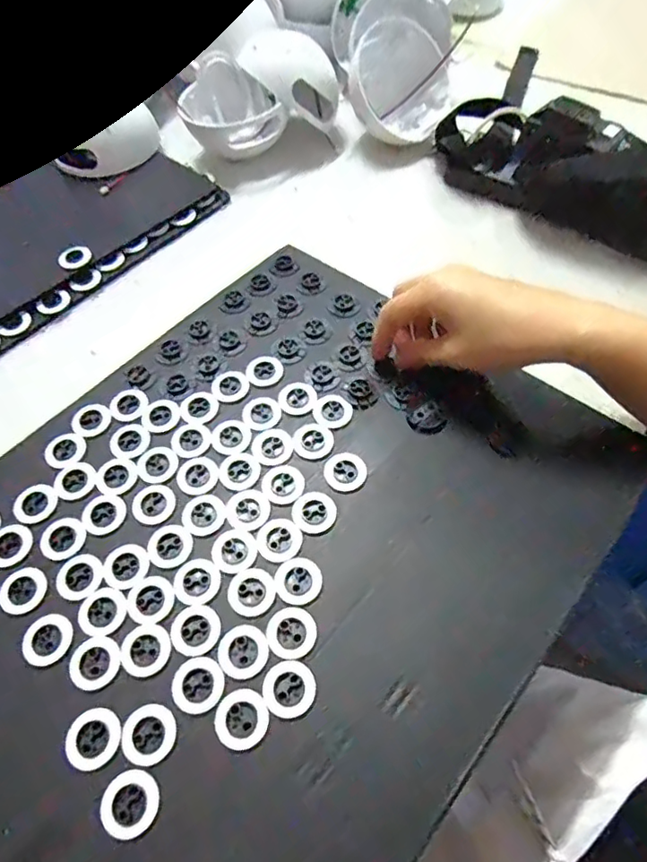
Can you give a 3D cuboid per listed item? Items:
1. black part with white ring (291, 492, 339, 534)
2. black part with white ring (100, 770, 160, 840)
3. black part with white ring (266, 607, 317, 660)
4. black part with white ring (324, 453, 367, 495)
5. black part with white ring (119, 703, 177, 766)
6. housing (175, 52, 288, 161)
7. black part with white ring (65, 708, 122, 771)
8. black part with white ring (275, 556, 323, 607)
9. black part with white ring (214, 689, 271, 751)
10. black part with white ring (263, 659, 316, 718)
[{"bbox_3d":[-0.006,0.053,0.361,0.028,0.004,0.028,-2,57,3],"label":"black part with white ring"},{"bbox_3d":[-0.099,0.190,0.282,0.028,0.004,0.028,-2,57,3],"label":"black part with white ring"},{"bbox_3d":[-0.019,0.118,0.322,0.028,0.004,0.028,-2,57,3],"label":"black part with white ring"},{"bbox_3d":[0.015,0.027,0.376,0.028,0.004,0.029,-2,57,3],"label":"black part with white ring"},{"bbox_3d":[-0.095,0.163,0.297,0.028,0.004,0.028,-2,57,3],"label":"black part with white ring"},{"bbox_3d":[-0.098,-0.335,0.580,0.096,0.064,0.095,-17,57,-6],"label":"housing"},{"bbox_3d":[-0.125,0.165,0.298,0.028,0.005,0.027,-2,57,3],"label":"black part with white ring"},{"bbox_3d":[-0.016,0.091,0.338,0.028,0.004,0.028,-2,57,3],"label":"black part with white ring"},{"bbox_3d":[-0.044,0.156,0.298,0.028,0.004,0.028,-2,57,3],"label":"black part with white ring"},{"bbox_3d":[-0.019,0.143,0.307,0.029,0.004,0.028,-2,57,3],"label":"black part with white ring"}]

